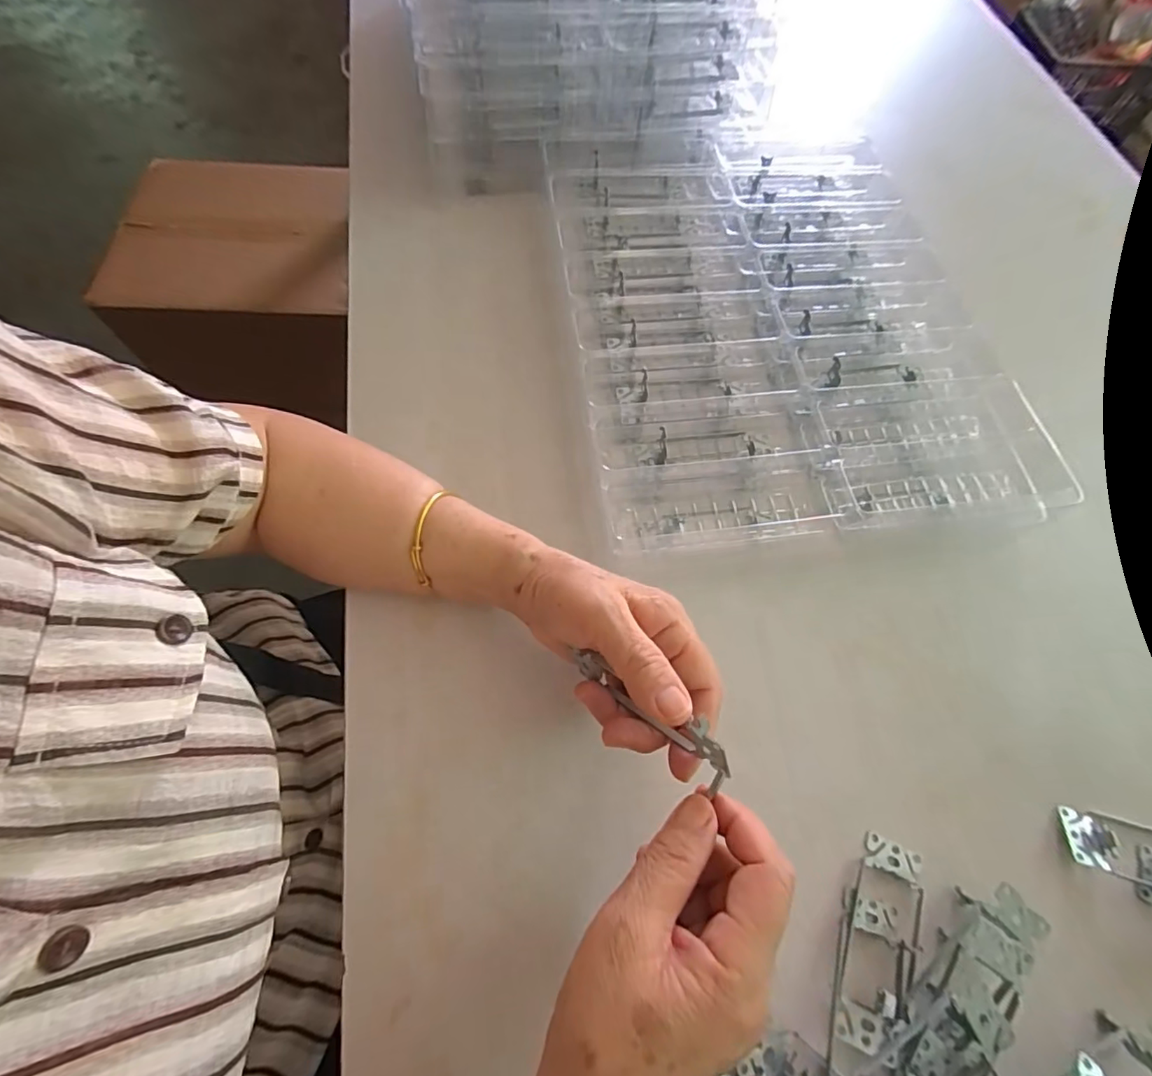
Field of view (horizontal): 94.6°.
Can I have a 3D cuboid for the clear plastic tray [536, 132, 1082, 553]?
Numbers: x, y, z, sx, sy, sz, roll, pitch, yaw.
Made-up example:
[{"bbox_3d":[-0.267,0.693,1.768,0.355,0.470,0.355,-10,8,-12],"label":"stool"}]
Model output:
[{"bbox_3d":[0.162,-0.193,0.473,0.335,0.058,0.434,-7,66,-6],"label":"clear plastic tray"}]

